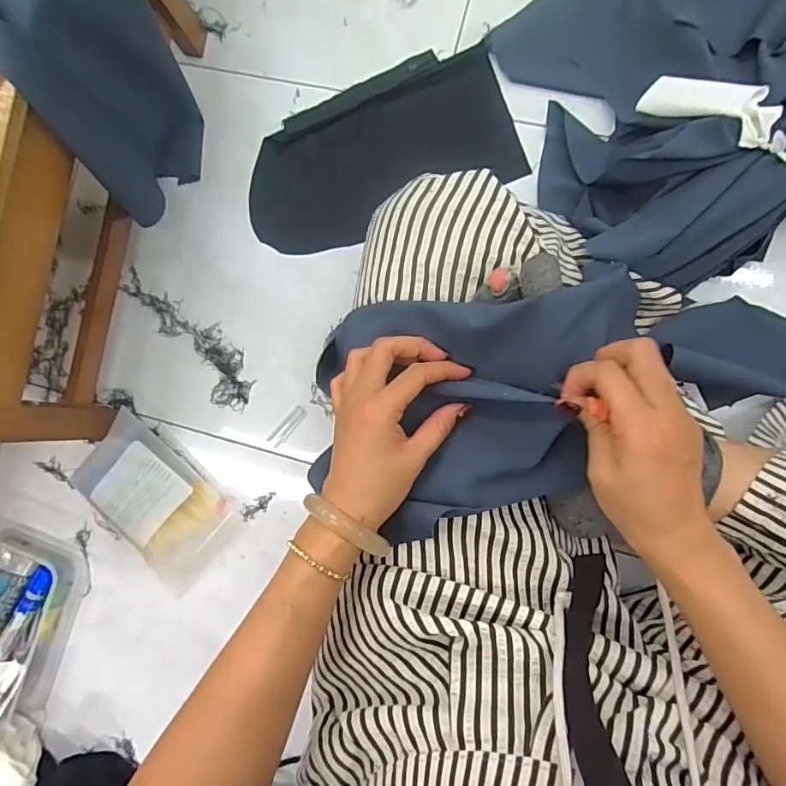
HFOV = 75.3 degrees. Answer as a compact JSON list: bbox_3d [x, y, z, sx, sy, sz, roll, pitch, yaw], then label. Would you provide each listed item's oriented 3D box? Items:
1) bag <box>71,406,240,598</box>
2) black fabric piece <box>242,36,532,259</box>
[{"bbox_3d":[-0.257,0.115,0.546,0.170,0.028,0.112,40,93,8],"label":"bag"},{"bbox_3d":[-0.019,-0.259,0.552,0.288,0.015,0.155,-19,92,7],"label":"black fabric piece"}]

